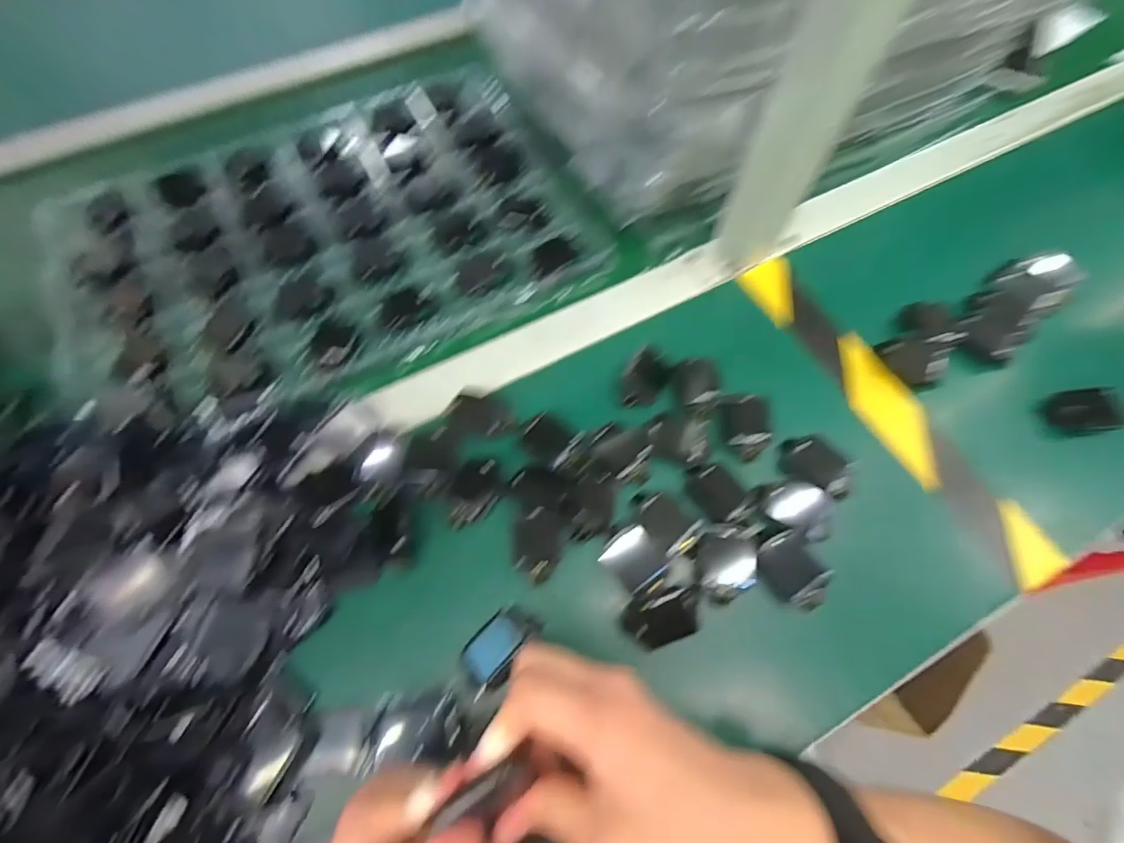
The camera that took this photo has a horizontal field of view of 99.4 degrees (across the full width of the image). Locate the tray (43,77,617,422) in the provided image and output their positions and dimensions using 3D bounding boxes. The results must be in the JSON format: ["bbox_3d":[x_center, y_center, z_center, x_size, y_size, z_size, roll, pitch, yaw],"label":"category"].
[{"bbox_3d":[-0.206,-0.163,0.422,0.427,0.023,0.291,-24,68,-11],"label":"tray"}]

